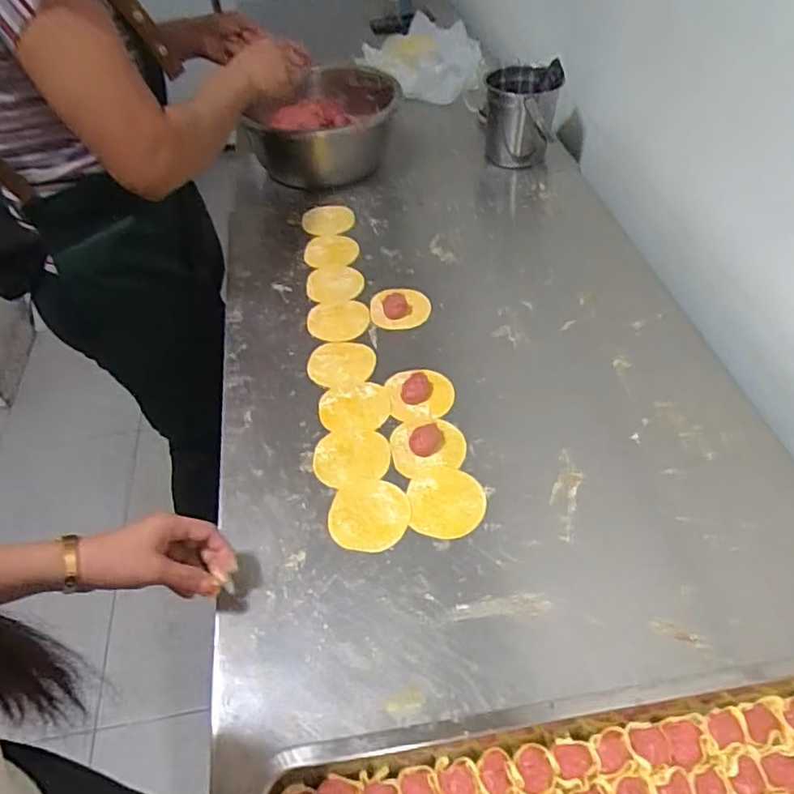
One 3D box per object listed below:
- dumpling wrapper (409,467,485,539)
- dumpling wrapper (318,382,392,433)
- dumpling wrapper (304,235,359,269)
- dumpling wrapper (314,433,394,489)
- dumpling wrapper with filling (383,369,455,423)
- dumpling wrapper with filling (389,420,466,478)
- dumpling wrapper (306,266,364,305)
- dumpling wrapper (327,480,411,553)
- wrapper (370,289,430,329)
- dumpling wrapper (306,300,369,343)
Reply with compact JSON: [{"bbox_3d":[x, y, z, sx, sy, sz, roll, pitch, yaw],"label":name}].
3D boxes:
[{"bbox_3d":[0.051,0.107,0.644,0.077,0.004,0.080,-2,50,3],"label":"dumpling wrapper"},{"bbox_3d":[-0.049,0.015,0.736,0.083,0.007,0.072,-11,50,-5],"label":"dumpling wrapper"},{"bbox_3d":[-0.101,-0.224,0.953,0.082,0.008,0.087,1,48,-1],"label":"dumpling wrapper"},{"bbox_3d":[-0.050,0.067,0.688,0.083,0.004,0.075,-1,50,4],"label":"dumpling wrapper"},{"bbox_3d":[0.028,-0.007,0.739,0.078,0.018,0.071,-5,50,1],"label":"dumpling wrapper with filling"},{"bbox_3d":[0.034,0.048,0.690,0.081,0.017,0.078,-2,50,3],"label":"dumpling wrapper with filling"},{"bbox_3d":[-0.089,-0.164,0.900,0.078,0.004,0.088,1,50,5],"label":"dumpling wrapper"},{"bbox_3d":[-0.028,0.121,0.637,0.080,0.005,0.079,-3,48,2],"label":"dumpling wrapper"},{"bbox_3d":[0.004,-0.124,0.853,0.081,0.012,0.067,-9,50,-3],"label":"wrapper"},{"bbox_3d":[-0.080,-0.101,0.846,0.081,0.008,0.082,-2,49,-1],"label":"dumpling wrapper"}]

